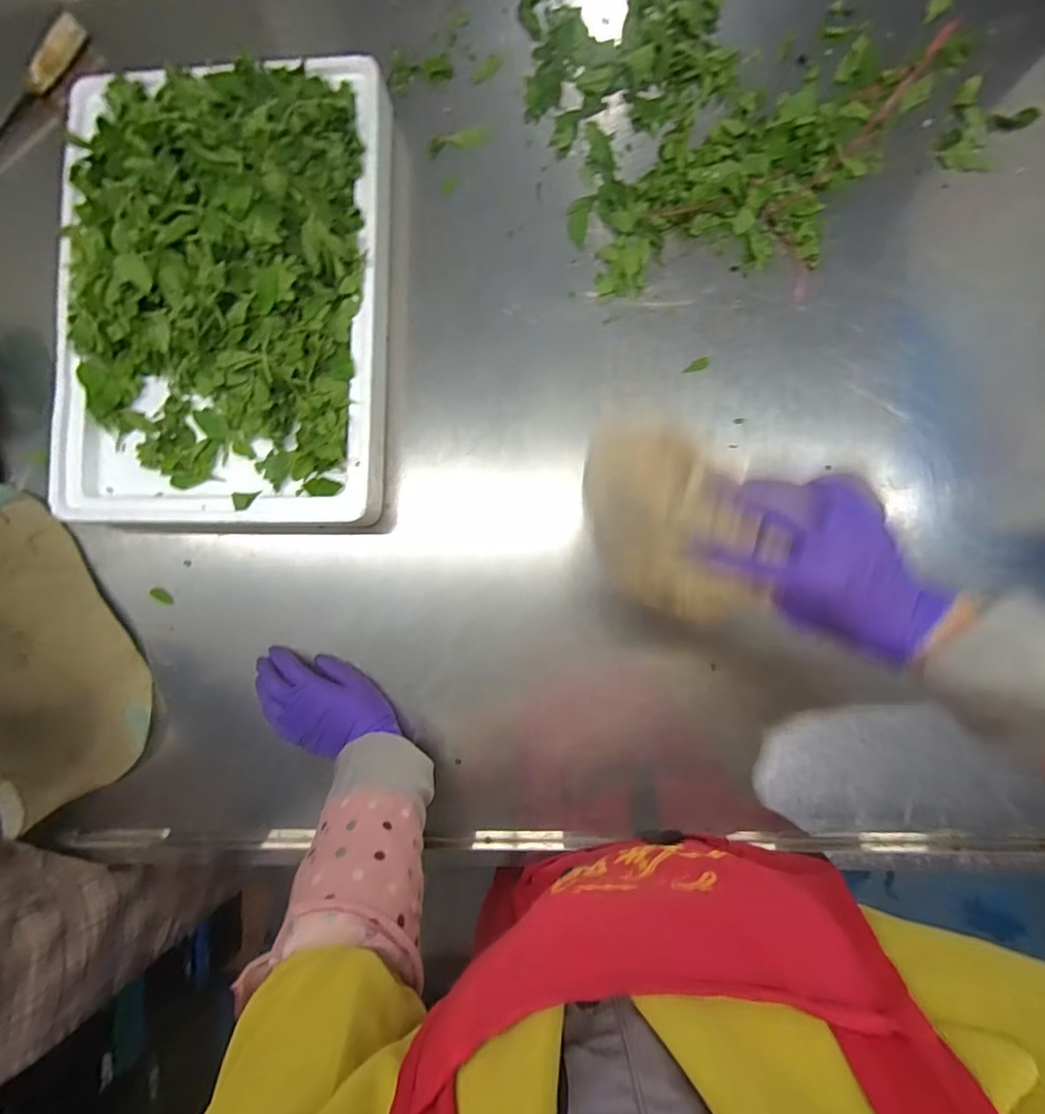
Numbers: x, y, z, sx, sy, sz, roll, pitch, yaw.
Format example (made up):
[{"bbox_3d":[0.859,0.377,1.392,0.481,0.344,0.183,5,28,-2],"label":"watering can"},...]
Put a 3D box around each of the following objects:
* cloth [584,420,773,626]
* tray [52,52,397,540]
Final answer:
[{"bbox_3d":[0.101,-0.024,0.370,0.090,0.051,0.155,-22,86,4],"label":"cloth"},{"bbox_3d":[-0.341,-0.287,0.561,0.364,0.120,0.502,0,88,5],"label":"tray"}]

